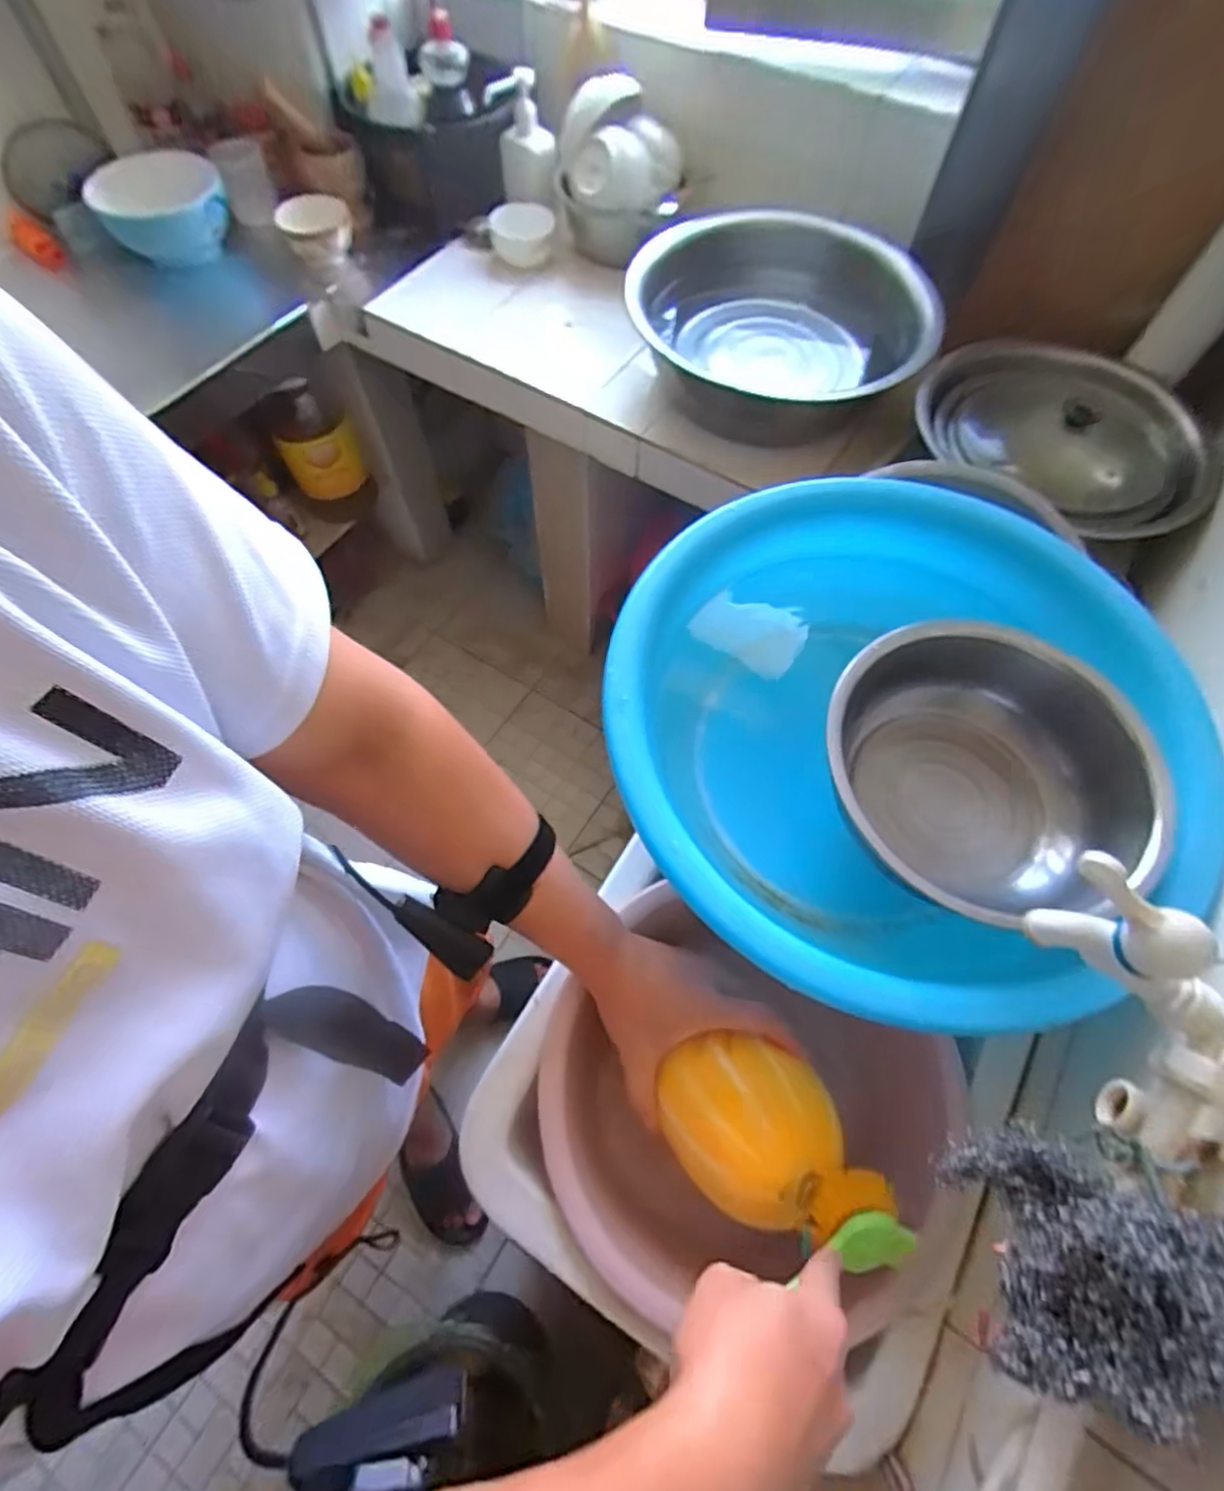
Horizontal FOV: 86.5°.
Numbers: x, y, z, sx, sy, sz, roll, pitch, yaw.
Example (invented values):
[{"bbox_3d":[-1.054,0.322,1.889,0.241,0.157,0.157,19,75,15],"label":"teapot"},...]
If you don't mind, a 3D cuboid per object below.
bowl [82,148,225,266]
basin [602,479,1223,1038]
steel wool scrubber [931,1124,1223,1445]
[{"bbox_3d":[-0.676,-0.808,0.981,0.180,0.083,0.166,-25,67,-12],"label":"bowl"},{"bbox_3d":[0.201,-0.008,0.530,0.407,0.153,0.394,0,64,-1],"label":"basin"},{"bbox_3d":[0.217,0.224,0.279,0.109,0.091,0.089,10,64,4],"label":"steel wool scrubber"}]

